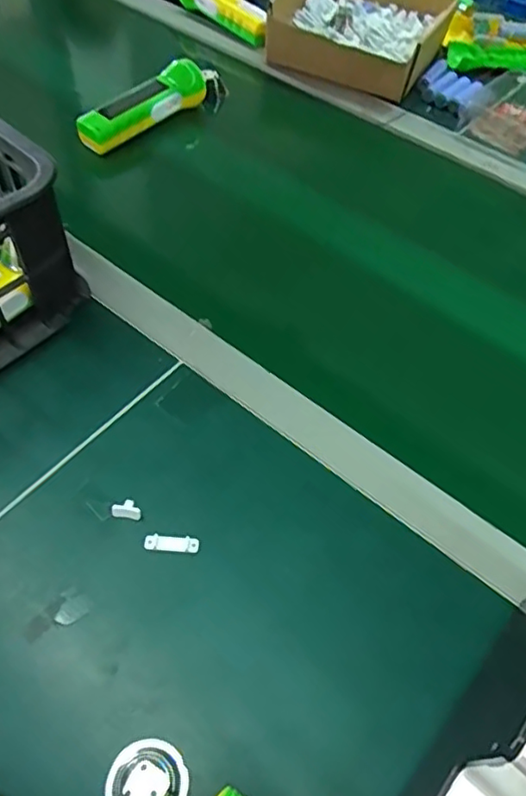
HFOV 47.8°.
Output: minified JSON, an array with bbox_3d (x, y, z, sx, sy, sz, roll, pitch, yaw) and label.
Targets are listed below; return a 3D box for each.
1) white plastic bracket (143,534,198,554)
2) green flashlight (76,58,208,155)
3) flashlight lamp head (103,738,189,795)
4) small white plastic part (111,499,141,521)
[{"bbox_3d":[-0.063,0.100,0.408,0.037,0.005,0.011,7,55,1],"label":"white plastic bracket"},{"bbox_3d":[-0.136,-0.345,0.692,0.046,0.044,0.185,38,61,21],"label":"green flashlight"},{"bbox_3d":[-0.065,0.209,0.324,0.044,0.023,0.041,2,55,-2],"label":"flashlight lamp head"},{"bbox_3d":[-0.096,0.079,0.419,0.020,0.010,0.013,3,55,-2],"label":"small white plastic part"}]

